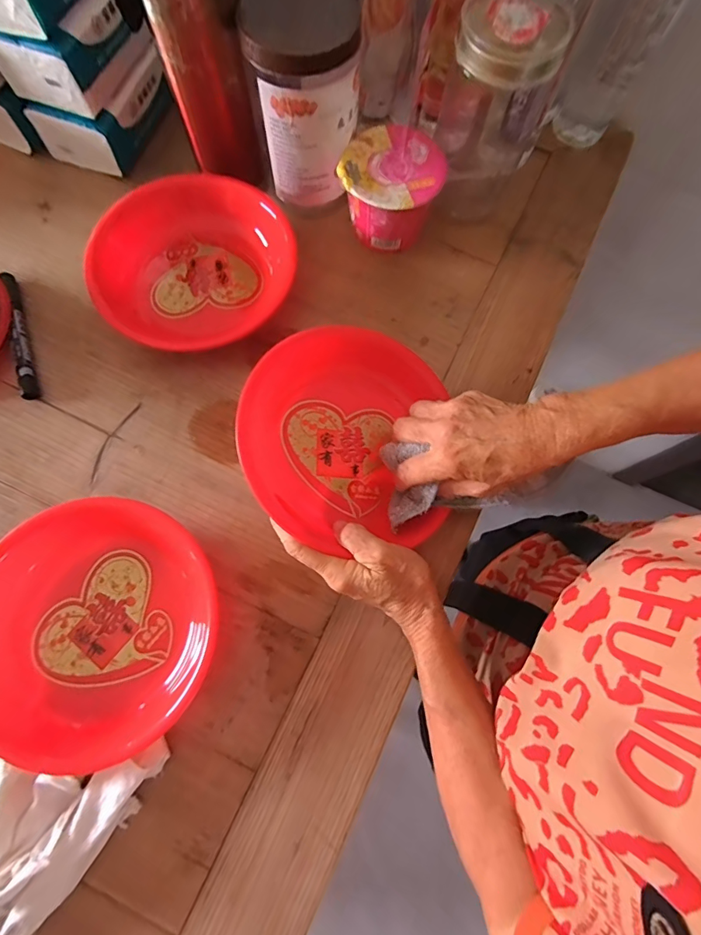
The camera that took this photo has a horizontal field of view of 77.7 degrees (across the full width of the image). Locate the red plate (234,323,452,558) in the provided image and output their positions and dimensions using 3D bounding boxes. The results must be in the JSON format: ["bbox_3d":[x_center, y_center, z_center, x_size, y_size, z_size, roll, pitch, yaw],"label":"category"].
[{"bbox_3d":[-0.007,-0.029,0.366,0.166,0.034,0.183,6,77,-18],"label":"red plate"}]

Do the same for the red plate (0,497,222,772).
[{"bbox_3d":[-0.202,0.123,0.343,0.188,0.043,0.183,0,76,-2],"label":"red plate"}]

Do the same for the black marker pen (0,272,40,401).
[{"bbox_3d":[-0.317,-0.128,0.418,0.012,0.015,0.140,-19,77,-6],"label":"black marker pen"}]

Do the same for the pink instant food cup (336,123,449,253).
[{"bbox_3d":[0.040,-0.274,0.437,0.093,0.068,0.091,0,76,-2],"label":"pink instant food cup"}]

